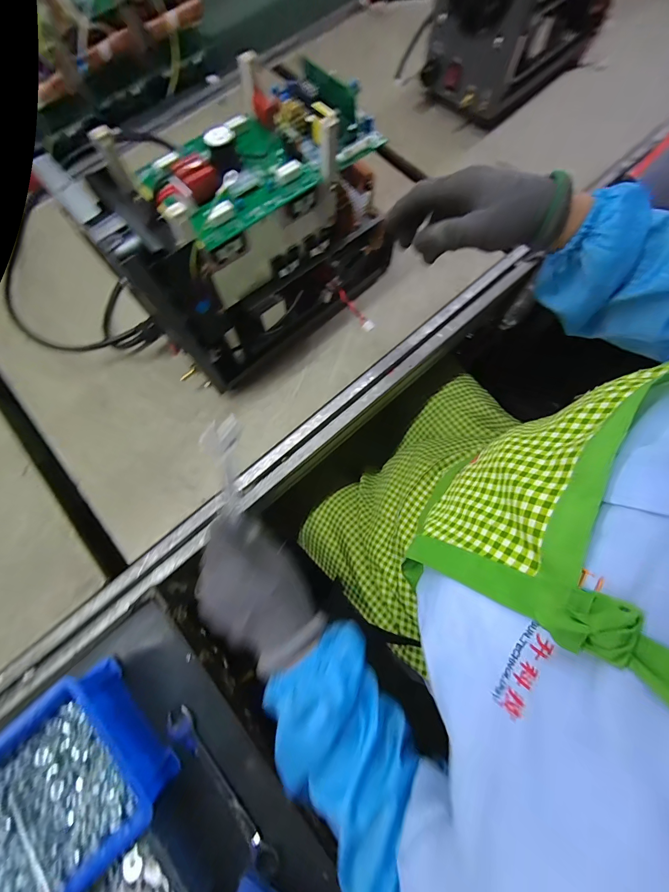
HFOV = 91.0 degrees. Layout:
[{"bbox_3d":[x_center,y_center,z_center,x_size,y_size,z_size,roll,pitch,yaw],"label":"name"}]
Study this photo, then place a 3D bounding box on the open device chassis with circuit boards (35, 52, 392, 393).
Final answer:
[{"bbox_3d":[-0.078,-0.244,0.378,0.140,0.234,0.307,42,79,11],"label":"open device chassis with circuit boards"}]

